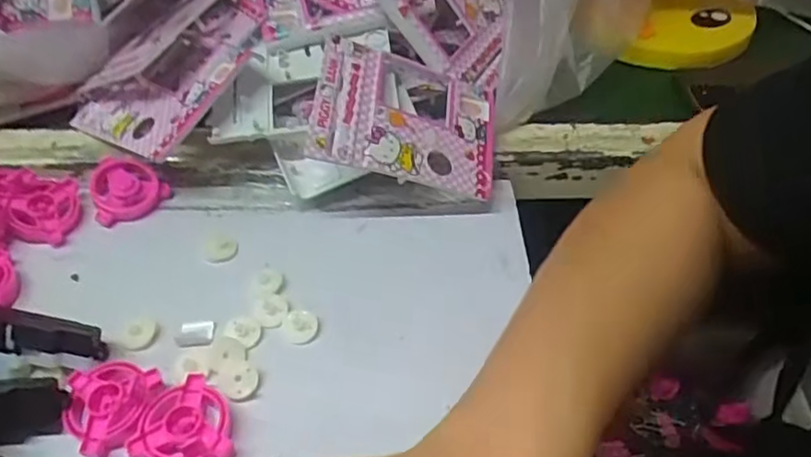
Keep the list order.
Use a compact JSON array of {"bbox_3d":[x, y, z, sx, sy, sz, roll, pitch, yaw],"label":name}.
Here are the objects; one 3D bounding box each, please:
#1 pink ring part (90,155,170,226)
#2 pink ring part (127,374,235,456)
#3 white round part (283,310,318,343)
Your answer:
[{"bbox_3d":[-0.211,-0.033,0.501,0.053,0.014,0.057,-19,77,-17],"label":"pink ring part"},{"bbox_3d":[-0.125,0.109,0.366,0.053,0.011,0.055,0,46,0],"label":"pink ring part"},{"bbox_3d":[-0.068,0.062,0.423,0.021,0.004,0.023,0,46,0],"label":"white round part"}]

